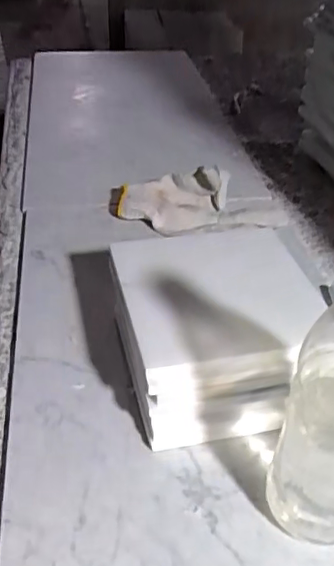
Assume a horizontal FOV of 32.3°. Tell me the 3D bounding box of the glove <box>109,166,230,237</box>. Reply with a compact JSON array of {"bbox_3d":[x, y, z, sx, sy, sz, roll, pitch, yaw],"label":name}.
[{"bbox_3d":[-0.002,-0.100,0.678,0.139,0.066,0.086,9,39,6],"label":"glove"}]

